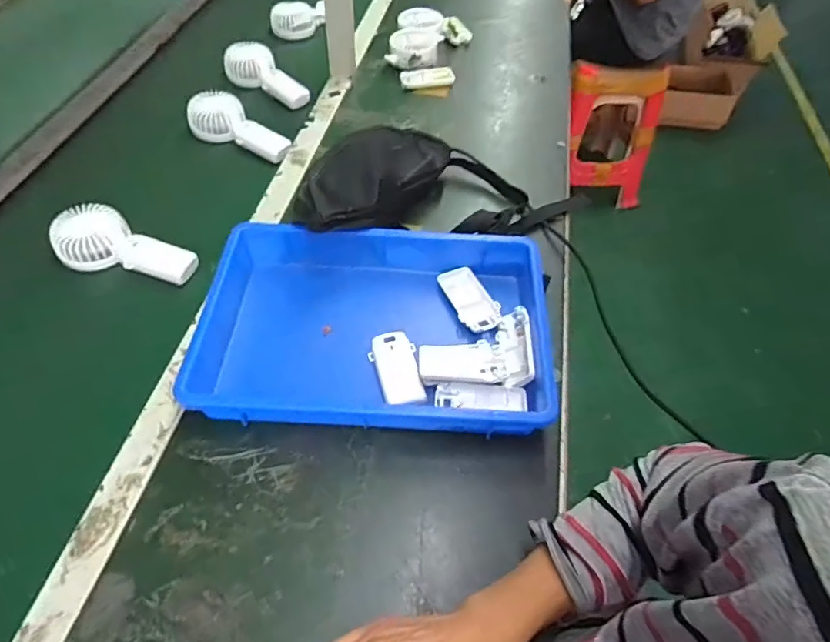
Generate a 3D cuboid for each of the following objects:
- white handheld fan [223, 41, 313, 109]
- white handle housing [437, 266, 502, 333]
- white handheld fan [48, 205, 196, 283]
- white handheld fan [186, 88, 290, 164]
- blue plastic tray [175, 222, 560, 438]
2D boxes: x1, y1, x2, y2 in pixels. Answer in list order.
[{"bbox_3d":[-0.263,-0.442,0.910,0.071,0.053,0.168,-37,64,-26],"label":"white handheld fan"},{"bbox_3d":[0.064,-0.027,0.617,0.048,0.019,0.095,-18,57,-16],"label":"white handle housing"},{"bbox_3d":[-0.369,-0.087,0.649,0.180,0.047,0.087,21,55,13],"label":"white handheld fan"},{"bbox_3d":[-0.277,-0.310,0.822,0.186,0.045,0.081,28,57,16],"label":"white handheld fan"},{"bbox_3d":[-0.043,0.001,0.575,0.362,0.064,0.249,5,53,-1],"label":"blue plastic tray"}]

